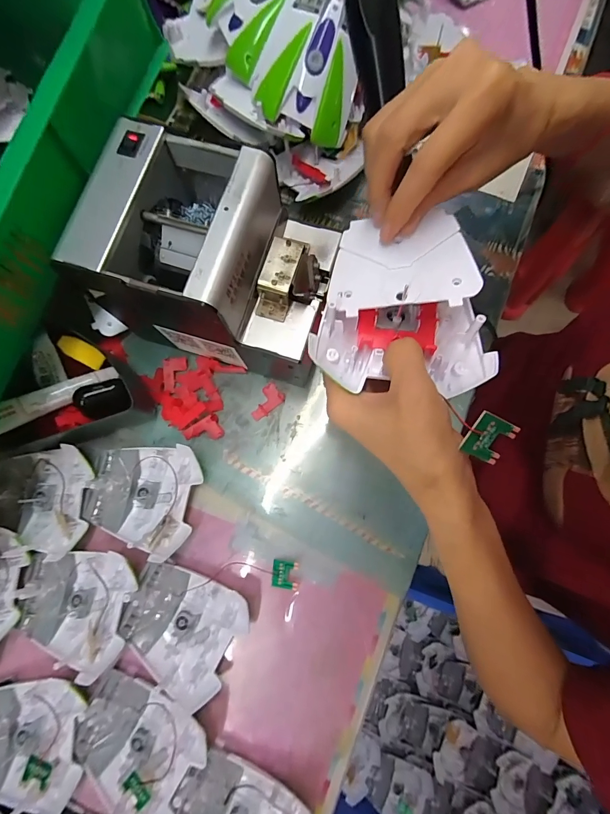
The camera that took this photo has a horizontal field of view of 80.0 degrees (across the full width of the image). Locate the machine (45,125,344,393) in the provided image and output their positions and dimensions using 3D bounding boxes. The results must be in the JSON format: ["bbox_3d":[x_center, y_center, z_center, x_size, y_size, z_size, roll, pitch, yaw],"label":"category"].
[{"bbox_3d":[-0.068,-0.117,0.319,0.178,0.149,0.129,18,80,5],"label":"machine"}]

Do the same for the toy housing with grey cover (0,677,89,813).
[{"bbox_3d":[-0.242,0.280,0.310,0.109,0.022,0.094,10,80,4],"label":"toy housing with grey cover"}]

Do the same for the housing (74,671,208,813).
[{"bbox_3d":[-0.141,0.283,0.300,0.105,0.020,0.097,32,82,7],"label":"housing"}]

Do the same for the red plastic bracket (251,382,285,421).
[{"bbox_3d":[-0.041,-0.006,0.369,0.038,0.004,0.024,-41,81,-6],"label":"red plastic bracket"}]

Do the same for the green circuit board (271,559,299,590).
[{"bbox_3d":[-0.018,0.153,0.333,0.025,0.005,0.023,6,67,10],"label":"green circuit board"}]

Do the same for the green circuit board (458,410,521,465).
[{"bbox_3d":[0.099,0.017,0.195,0.025,0.004,0.024,25,105,-13],"label":"green circuit board"}]

